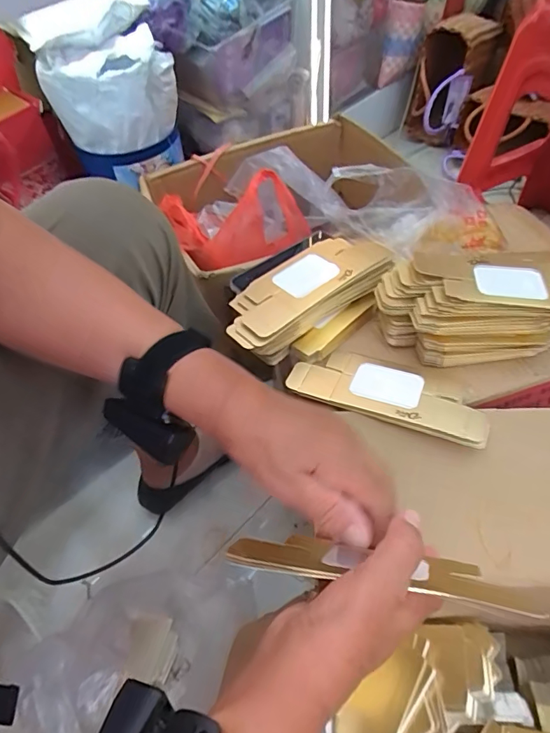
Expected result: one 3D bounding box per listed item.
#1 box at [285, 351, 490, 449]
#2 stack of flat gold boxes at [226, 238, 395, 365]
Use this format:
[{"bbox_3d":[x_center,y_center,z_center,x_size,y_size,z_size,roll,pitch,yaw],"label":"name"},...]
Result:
[{"bbox_3d":[0.117,0.028,0.510,0.206,0.016,0.078,18,44,27],"label":"box"},{"bbox_3d":[0.038,-0.080,0.567,0.116,0.053,0.208,35,62,27],"label":"stack of flat gold boxes"}]

